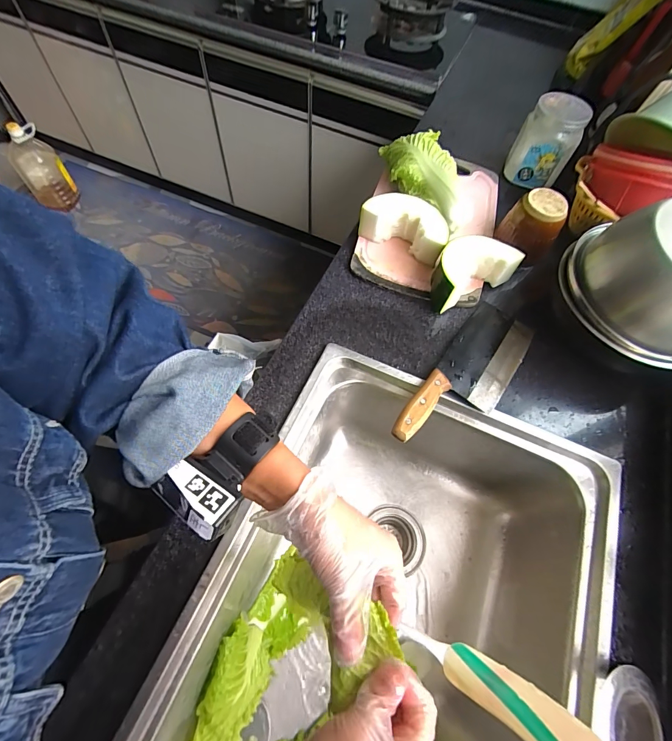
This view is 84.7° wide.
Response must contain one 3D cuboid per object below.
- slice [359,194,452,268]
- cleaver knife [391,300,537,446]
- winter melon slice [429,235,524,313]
[{"bbox_3d":[0.122,-0.252,0.648,0.151,0.074,0.076,24,64,9],"label":"slice"},{"bbox_3d":[0.198,0.006,0.540,0.097,0.043,0.300,36,67,14],"label":"cleaver knife"},{"bbox_3d":[0.219,-0.170,0.617,0.145,0.080,0.078,-26,67,-15],"label":"winter melon slice"}]

